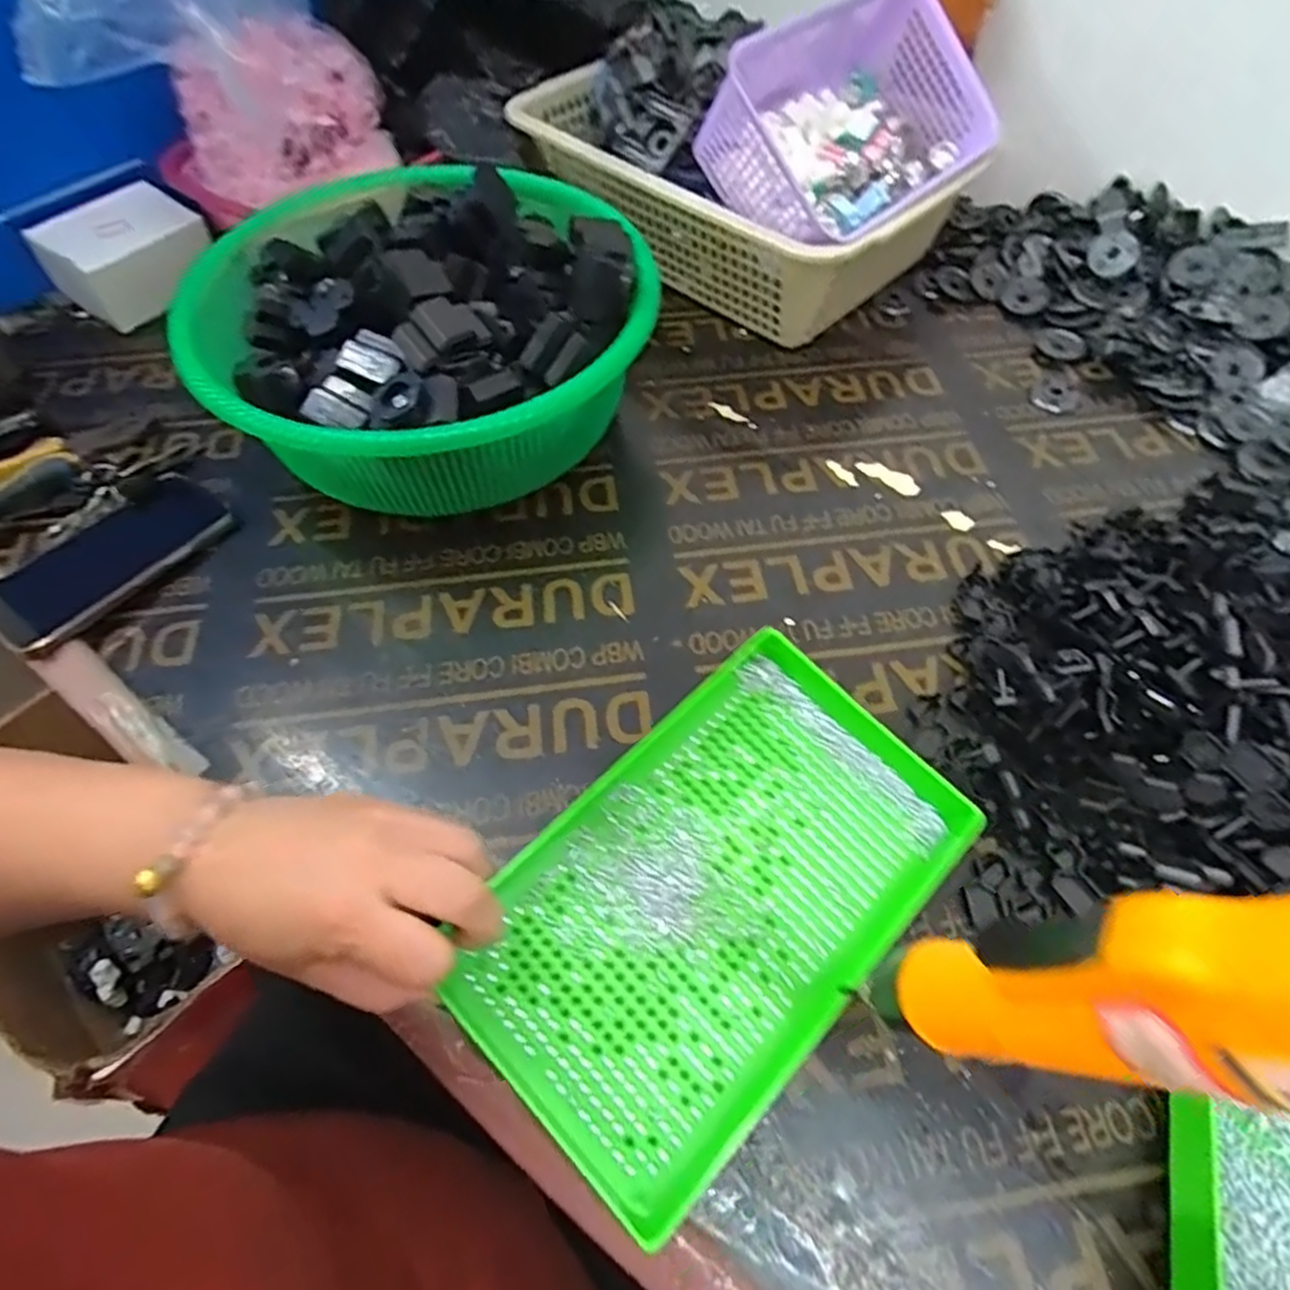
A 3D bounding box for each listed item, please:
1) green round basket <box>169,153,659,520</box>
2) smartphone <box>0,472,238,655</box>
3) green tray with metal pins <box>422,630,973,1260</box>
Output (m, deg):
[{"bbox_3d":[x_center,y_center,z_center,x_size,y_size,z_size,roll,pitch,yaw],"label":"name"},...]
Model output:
[{"bbox_3d":[-0.155,-0.226,0.556,0.293,0.137,0.303,-1,57,1],"label":"green round basket"},{"bbox_3d":[-0.380,-0.061,0.523,0.083,0.015,0.160,31,59,21],"label":"smartphone"},{"bbox_3d":[0.038,0.115,0.356,0.252,0.029,0.148,-40,74,-23],"label":"green tray with metal pins"}]

